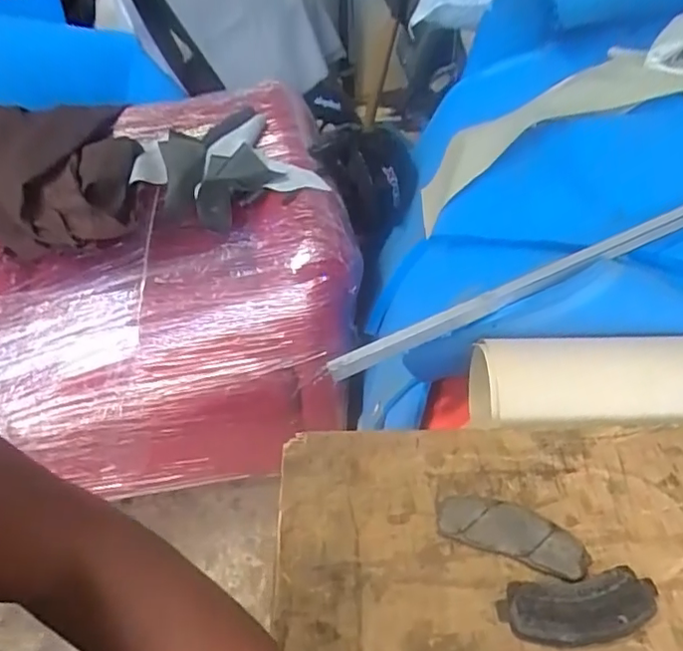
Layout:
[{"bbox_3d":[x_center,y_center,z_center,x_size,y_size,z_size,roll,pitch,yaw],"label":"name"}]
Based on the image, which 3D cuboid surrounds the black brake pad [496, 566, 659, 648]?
[{"bbox_3d":[0.219,0.258,0.528,0.144,0.018,0.057,-6,47,-3],"label":"black brake pad"}]

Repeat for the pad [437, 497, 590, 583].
[{"bbox_3d":[0.169,0.205,0.576,0.142,0.018,0.056,17,50,17],"label":"pad"}]

